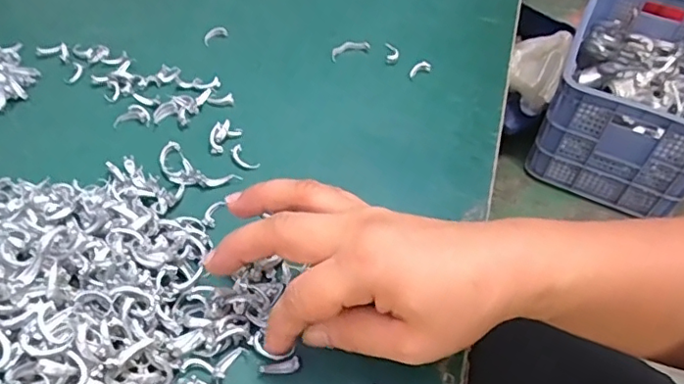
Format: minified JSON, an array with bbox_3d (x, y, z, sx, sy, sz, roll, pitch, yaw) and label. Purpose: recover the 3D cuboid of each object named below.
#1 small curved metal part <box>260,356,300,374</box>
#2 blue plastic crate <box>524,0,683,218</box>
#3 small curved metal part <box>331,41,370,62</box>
[{"bbox_3d":[-0.031,0.088,0.275,0.020,0.005,0.006,-10,51,-10],"label":"small curved metal part"},{"bbox_3d":[0.718,-0.237,1.342,0.365,0.270,0.517,23,52,14],"label":"blue plastic crate"},{"bbox_3d":[0.006,-0.117,0.455,0.035,0.005,0.017,-17,53,-15],"label":"small curved metal part"}]

